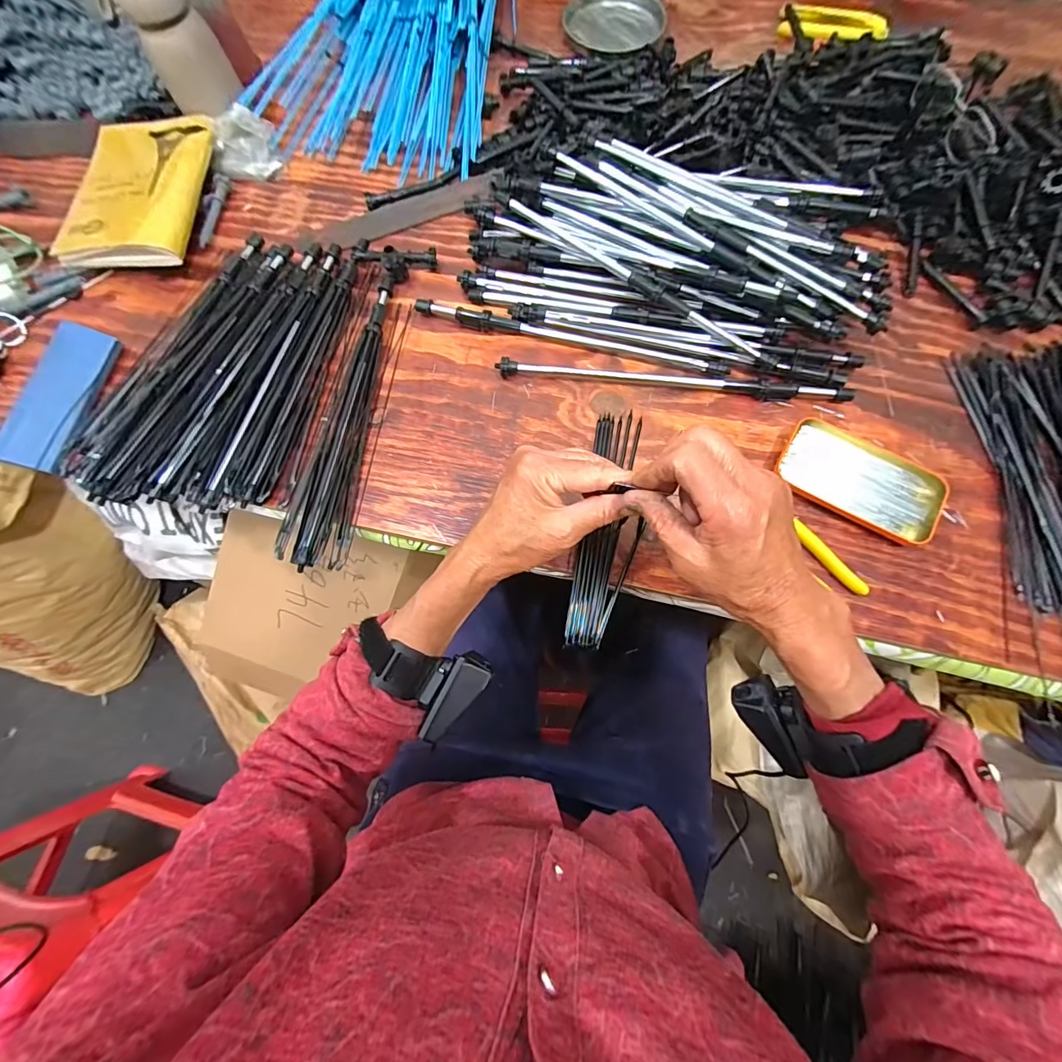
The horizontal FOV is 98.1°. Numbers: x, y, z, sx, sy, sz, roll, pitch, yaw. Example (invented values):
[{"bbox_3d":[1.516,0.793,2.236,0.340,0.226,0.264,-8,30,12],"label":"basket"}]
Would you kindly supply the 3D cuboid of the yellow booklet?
[{"bbox_3d":[-0.451,-0.396,0.531,0.137,0.030,0.197,6,76,0],"label":"yellow booklet"}]

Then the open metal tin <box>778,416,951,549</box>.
[{"bbox_3d":[0.316,-0.052,0.443,0.145,0.017,0.077,31,78,10],"label":"open metal tin"}]

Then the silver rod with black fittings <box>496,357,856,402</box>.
[{"bbox_3d":[0.145,-0.155,0.478,0.357,0.016,0.027,8,75,4],"label":"silver rod with black fittings"}]

